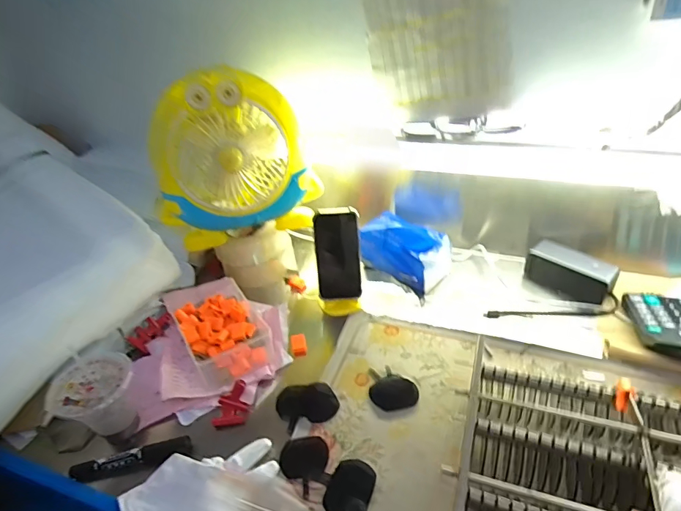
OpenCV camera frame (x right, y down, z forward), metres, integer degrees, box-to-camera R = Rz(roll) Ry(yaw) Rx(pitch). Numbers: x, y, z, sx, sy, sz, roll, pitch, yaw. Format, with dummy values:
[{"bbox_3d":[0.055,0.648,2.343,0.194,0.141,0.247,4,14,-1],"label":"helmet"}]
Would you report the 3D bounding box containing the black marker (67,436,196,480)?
[{"bbox_3d":[-0.255,0.244,0.510,0.140,0.014,0.021,-12,37,-7],"label":"black marker"}]

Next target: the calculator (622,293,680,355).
[{"bbox_3d":[0.479,0.096,0.603,0.118,0.017,0.126,1,37,11],"label":"calculator"}]

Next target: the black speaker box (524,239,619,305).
[{"bbox_3d":[0.374,0.025,0.694,0.131,0.045,0.054,26,48,37],"label":"black speaker box"}]

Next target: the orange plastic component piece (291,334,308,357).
[{"bbox_3d":[-0.063,0.137,0.646,0.022,0.022,0.025,-14,37,-9],"label":"orange plastic component piece"}]

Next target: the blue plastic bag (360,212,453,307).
[{"bbox_3d":[0.117,-0.013,0.757,0.102,0.080,0.153,-29,42,-27],"label":"blue plastic bag"}]

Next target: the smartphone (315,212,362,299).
[{"bbox_3d":[-0.002,0.002,0.693,0.070,0.143,0.012,-4,16,-2],"label":"smartphone"}]

